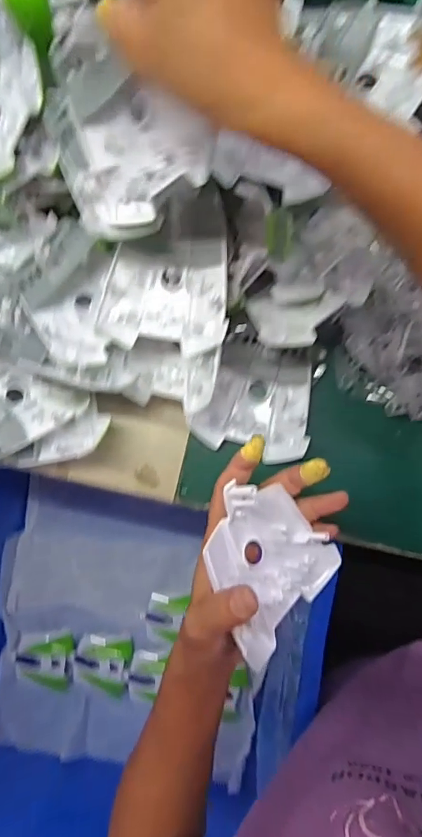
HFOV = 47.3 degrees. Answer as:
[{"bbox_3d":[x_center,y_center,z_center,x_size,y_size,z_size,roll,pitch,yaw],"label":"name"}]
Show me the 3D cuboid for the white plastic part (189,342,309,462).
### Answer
[{"bbox_3d":[0.038,-0.016,0.418,0.094,0.020,0.097,9,85,5],"label":"white plastic part"}]

